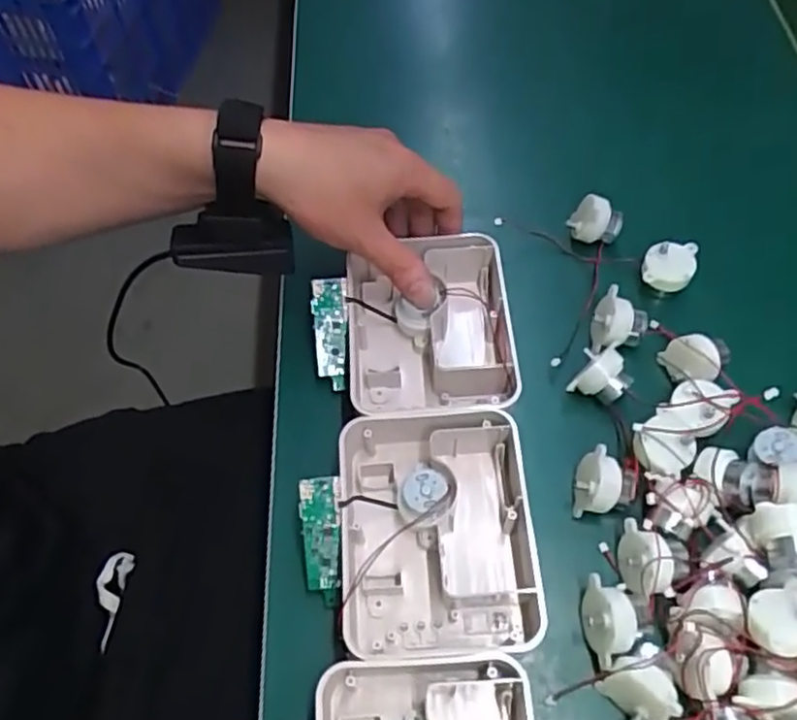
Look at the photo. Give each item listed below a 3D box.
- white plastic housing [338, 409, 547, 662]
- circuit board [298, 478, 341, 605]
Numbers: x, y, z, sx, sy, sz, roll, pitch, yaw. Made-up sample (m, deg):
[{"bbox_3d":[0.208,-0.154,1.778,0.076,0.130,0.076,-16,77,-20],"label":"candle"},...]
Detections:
[{"bbox_3d":[0.021,0.093,0.378,0.102,0.052,0.129,-2,54,-1],"label":"white plastic housing"},{"bbox_3d":[-0.041,0.098,0.375,0.021,0.005,0.070,-3,95,-2],"label":"circuit board"}]

